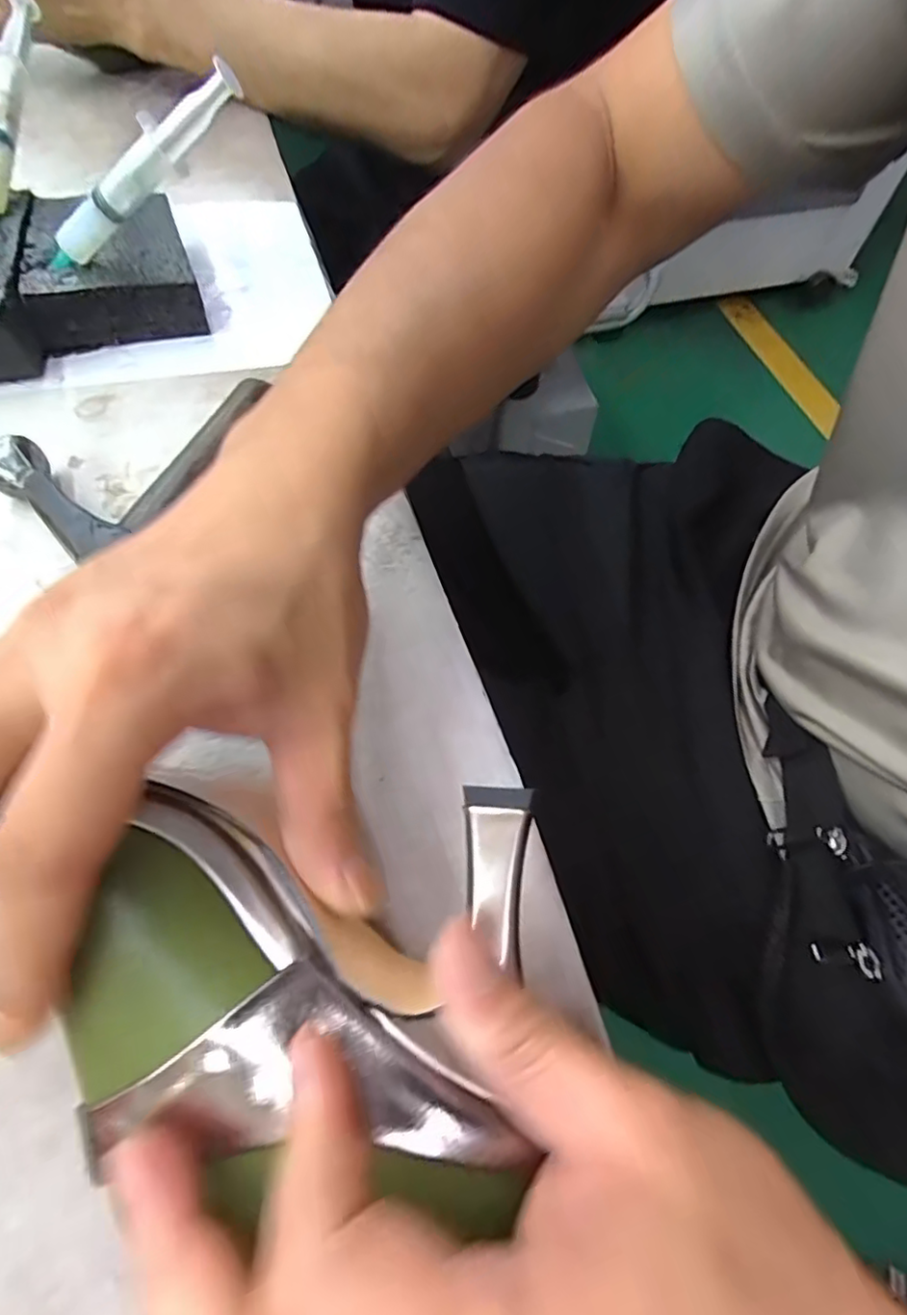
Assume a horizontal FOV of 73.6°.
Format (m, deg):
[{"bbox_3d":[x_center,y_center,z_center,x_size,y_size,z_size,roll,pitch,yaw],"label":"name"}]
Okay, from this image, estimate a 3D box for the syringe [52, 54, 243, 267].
[{"bbox_3d":[-0.156,-0.233,0.295,0.131,0.022,0.014,-22,60,24],"label":"syringe"}]

